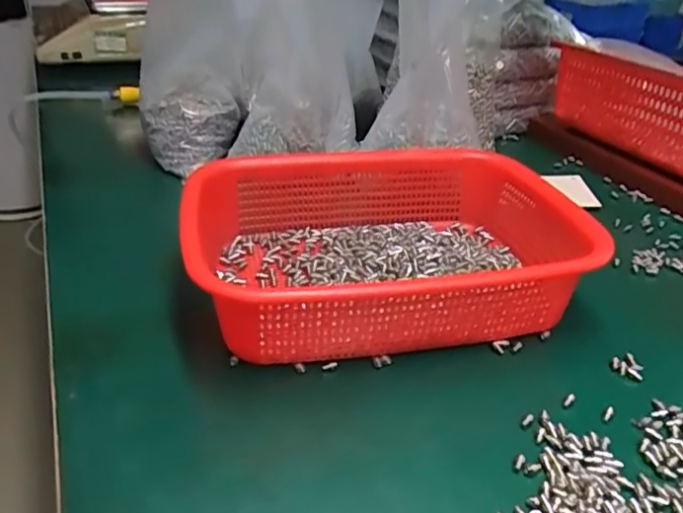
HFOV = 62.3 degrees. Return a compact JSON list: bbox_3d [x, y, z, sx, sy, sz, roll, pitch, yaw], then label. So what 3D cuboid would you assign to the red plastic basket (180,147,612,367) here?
[{"bbox_3d":[0.034,-0.010,0.434,0.280,0.070,0.209,-6,33,-13],"label":"red plastic basket"}]

